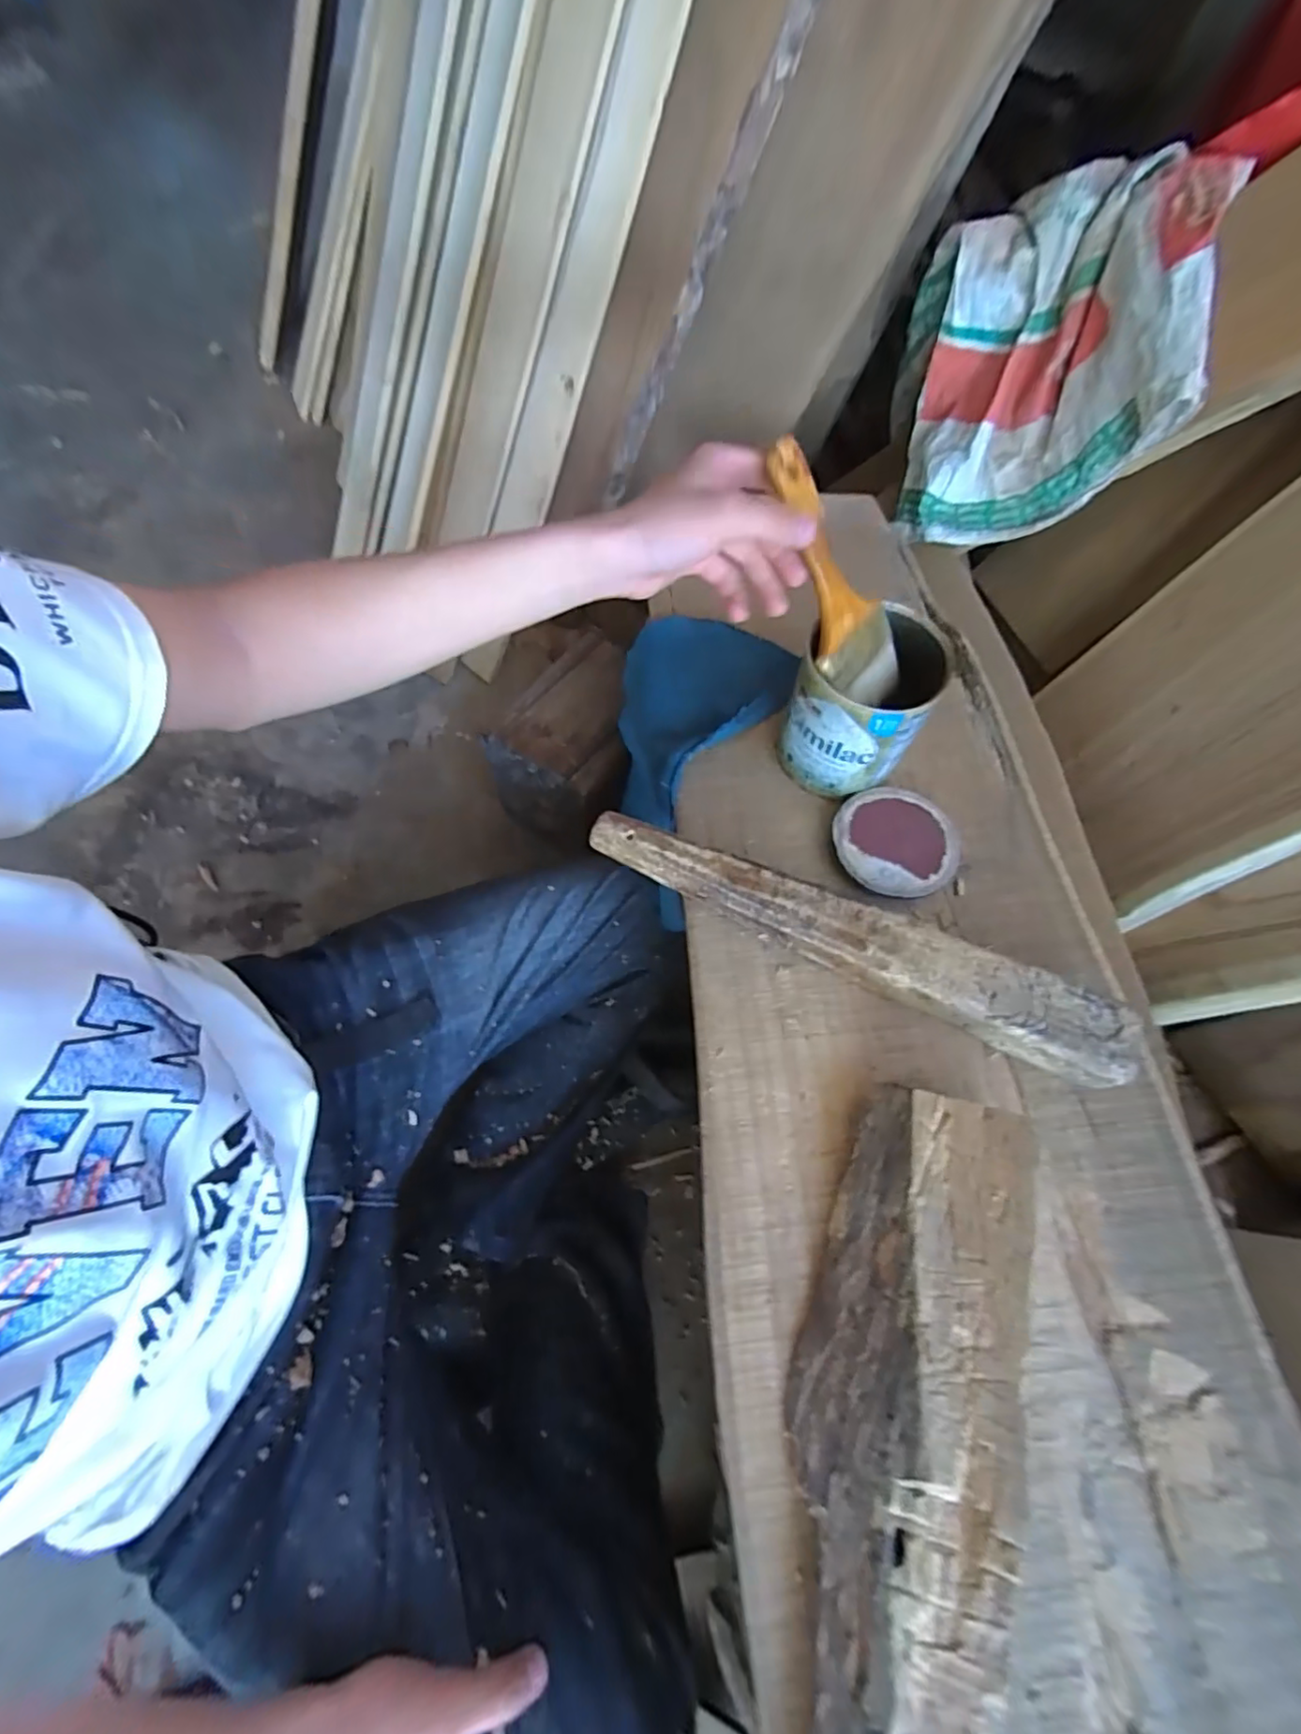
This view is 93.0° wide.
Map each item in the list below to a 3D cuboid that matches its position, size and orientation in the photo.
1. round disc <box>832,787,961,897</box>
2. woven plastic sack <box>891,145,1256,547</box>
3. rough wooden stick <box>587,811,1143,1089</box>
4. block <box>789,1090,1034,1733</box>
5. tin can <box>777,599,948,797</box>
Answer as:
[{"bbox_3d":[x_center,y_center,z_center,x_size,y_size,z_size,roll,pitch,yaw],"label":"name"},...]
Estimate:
[{"bbox_3d":[0.192,-0.019,0.482,0.095,0.019,0.089,1,64,-3],"label":"round disc"},{"bbox_3d":[0.396,-0.518,0.645,0.247,0.248,0.254,16,64,4],"label":"woven plastic sack"},{"bbox_3d":[0.131,0.048,0.431,0.370,0.051,0.046,24,65,8],"label":"rough wooden stick"},{"bbox_3d":[0.127,0.304,0.309,0.100,0.053,0.360,14,64,4],"label":"block"},{"bbox_3d":[0.154,-0.123,0.476,0.092,0.123,0.095,1,64,-3],"label":"tin can"}]

